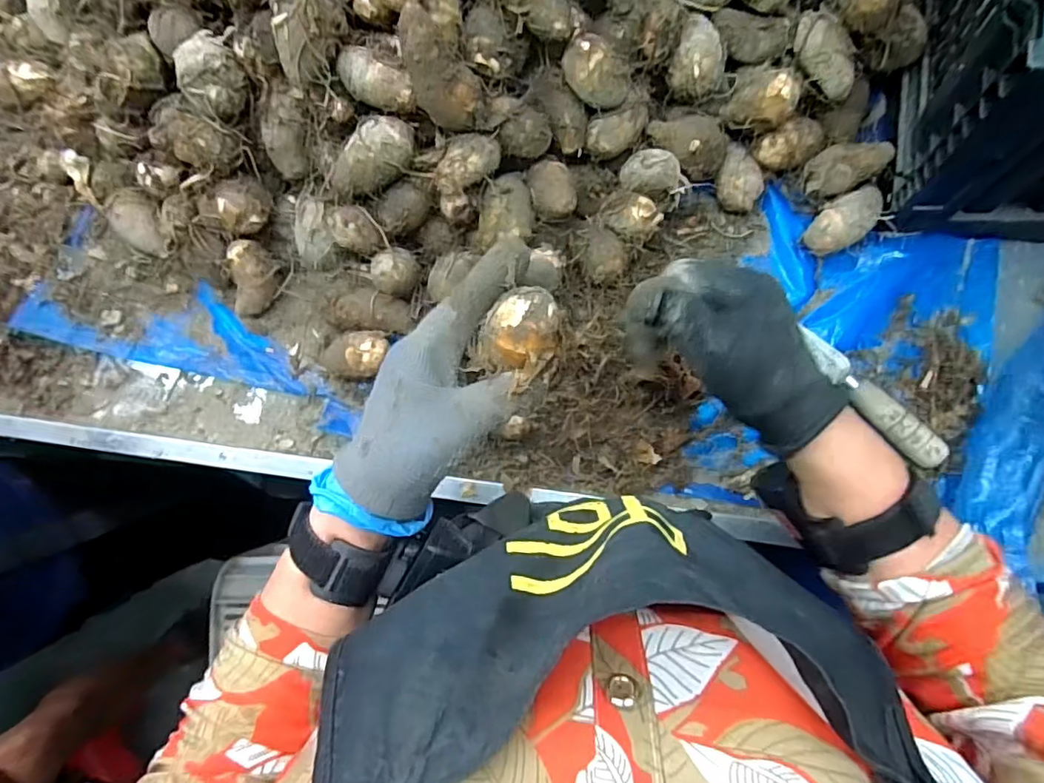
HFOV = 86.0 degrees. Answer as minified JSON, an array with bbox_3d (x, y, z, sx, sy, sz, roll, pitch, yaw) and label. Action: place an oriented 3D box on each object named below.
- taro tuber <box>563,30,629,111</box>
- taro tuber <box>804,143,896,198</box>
[{"bbox_3d":[0.055,-0.233,0.410,0.049,0.033,0.037,6,83,3],"label":"taro tuber"},{"bbox_3d":[0.270,-0.189,0.474,0.064,0.031,0.039,-28,83,-1],"label":"taro tuber"}]

